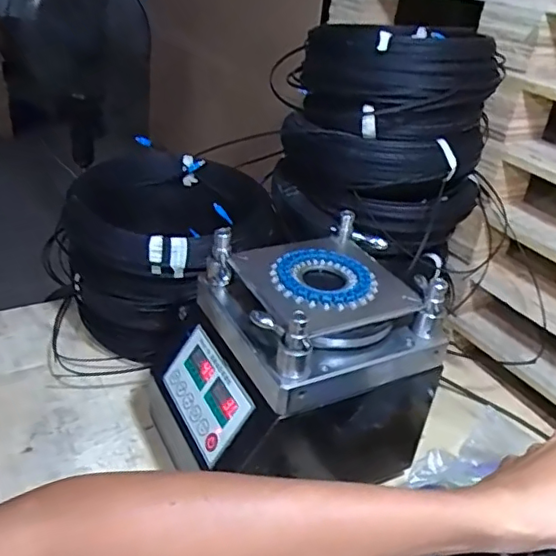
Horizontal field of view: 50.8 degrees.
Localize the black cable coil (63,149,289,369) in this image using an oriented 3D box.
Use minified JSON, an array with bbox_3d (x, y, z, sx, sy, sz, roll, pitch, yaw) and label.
[{"bbox_3d":[-0.211,-0.055,0.964,0.304,0.200,0.360,14,32,14],"label":"black cable coil"}]

